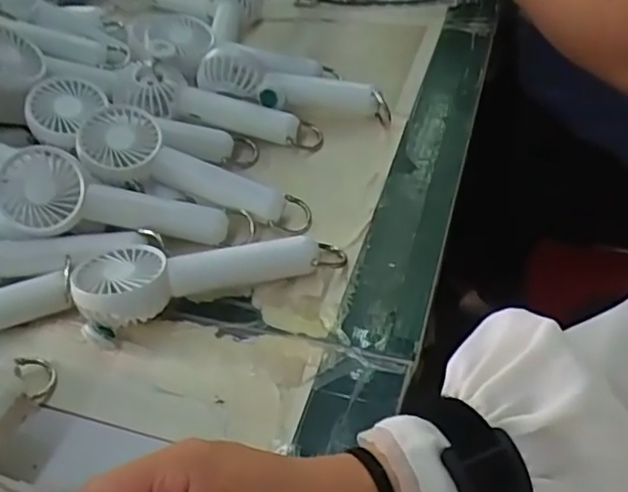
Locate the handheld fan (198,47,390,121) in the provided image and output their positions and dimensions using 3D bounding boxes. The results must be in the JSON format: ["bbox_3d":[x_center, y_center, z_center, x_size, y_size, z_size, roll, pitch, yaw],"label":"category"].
[{"bbox_3d":[-0.016,-0.129,0.515,0.153,0.032,0.046,12,49,0],"label":"handheld fan"}]

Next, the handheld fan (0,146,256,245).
[{"bbox_3d":[-0.125,-0.026,0.423,0.165,0.032,0.053,12,47,-8],"label":"handheld fan"}]

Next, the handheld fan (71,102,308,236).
[{"bbox_3d":[-0.083,-0.050,0.446,0.167,0.025,0.051,23,51,1],"label":"handheld fan"}]

